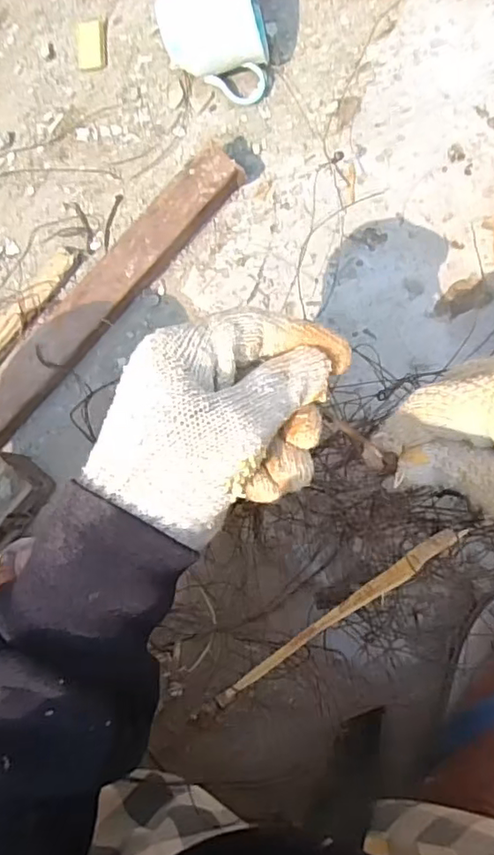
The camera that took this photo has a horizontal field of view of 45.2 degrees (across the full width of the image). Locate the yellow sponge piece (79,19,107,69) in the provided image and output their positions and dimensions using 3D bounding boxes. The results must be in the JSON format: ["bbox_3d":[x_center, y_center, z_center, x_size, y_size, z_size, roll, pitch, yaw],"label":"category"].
[{"bbox_3d":[-0.136,-0.337,0.520,0.025,0.004,0.044,-4,86,7],"label":"yellow sponge piece"}]

